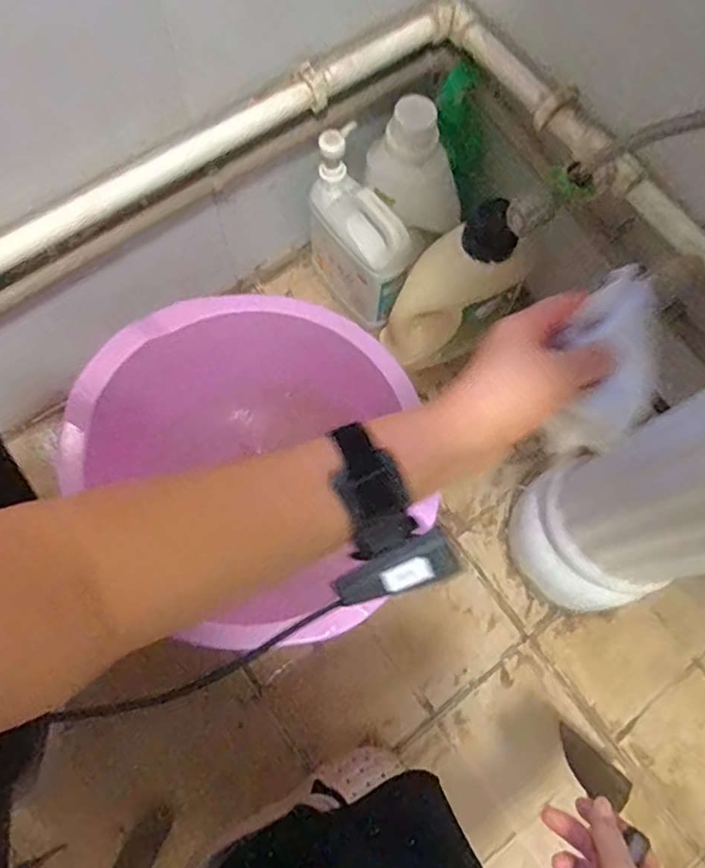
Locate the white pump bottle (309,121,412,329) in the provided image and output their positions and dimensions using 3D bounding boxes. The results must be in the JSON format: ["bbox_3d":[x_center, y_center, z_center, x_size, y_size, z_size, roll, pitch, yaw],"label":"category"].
[{"bbox_3d":[0.008,-0.225,0.709,0.067,0.208,0.140,-32,75,-11],"label":"white pump bottle"}]

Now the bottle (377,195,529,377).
[{"bbox_3d":[0.106,-0.157,0.699,0.057,0.256,0.089,-19,71,-39],"label":"bottle"}]

